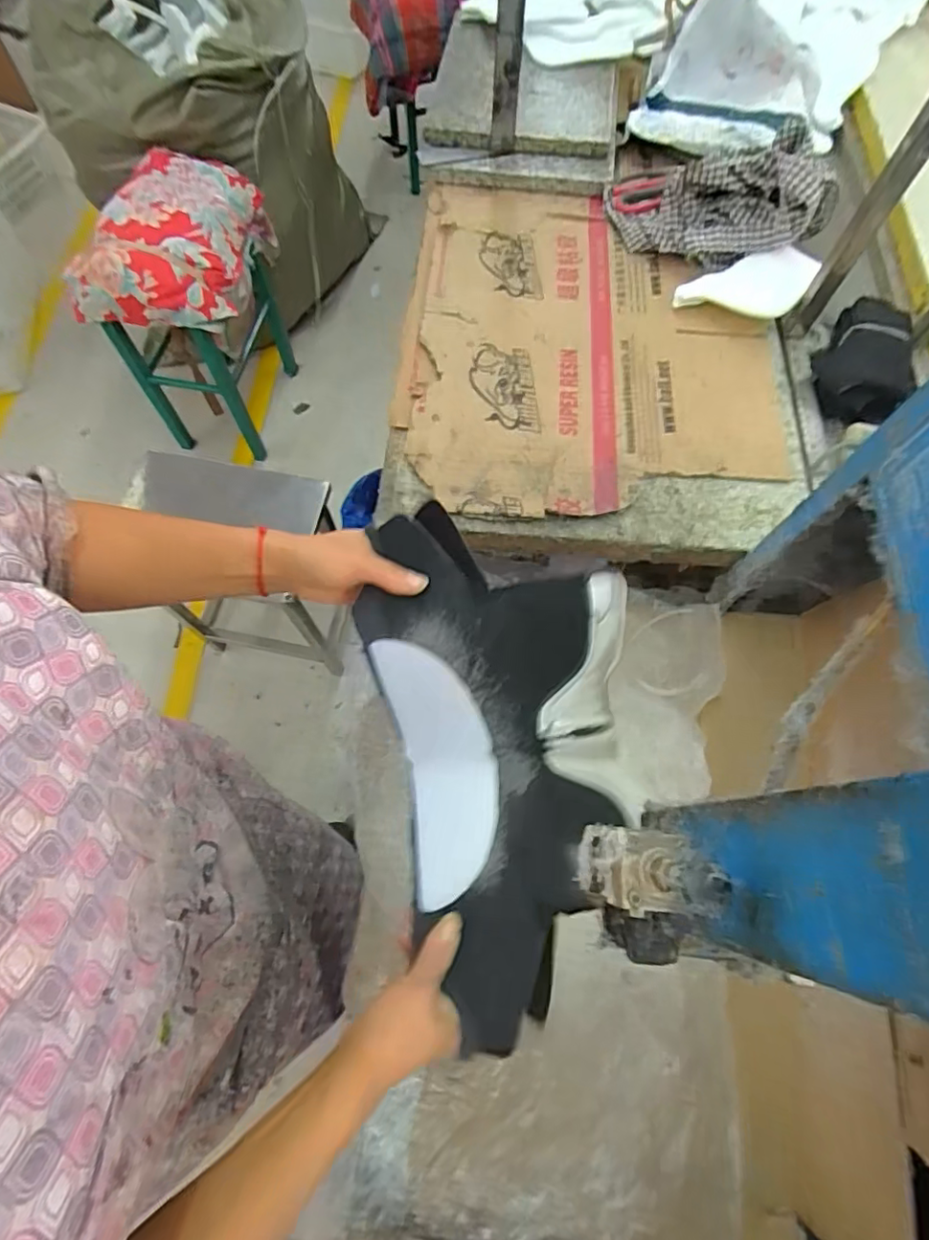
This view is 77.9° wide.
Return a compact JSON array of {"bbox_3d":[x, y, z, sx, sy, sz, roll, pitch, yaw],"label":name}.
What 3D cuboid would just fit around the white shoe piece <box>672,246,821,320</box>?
[{"bbox_3d":[0.404,-0.469,0.815,0.213,0.029,0.099,-22,70,-10],"label":"white shoe piece"}]

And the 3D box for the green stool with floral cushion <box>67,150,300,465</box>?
[{"bbox_3d":[-0.620,-0.727,1.370,0.296,0.484,0.418,9,68,2],"label":"green stool with floral cushion"}]

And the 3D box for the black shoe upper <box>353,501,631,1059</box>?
[{"bbox_3d":[0.024,0.106,0.421,0.189,0.105,0.342,-1,68,-2],"label":"black shoe upper"}]

